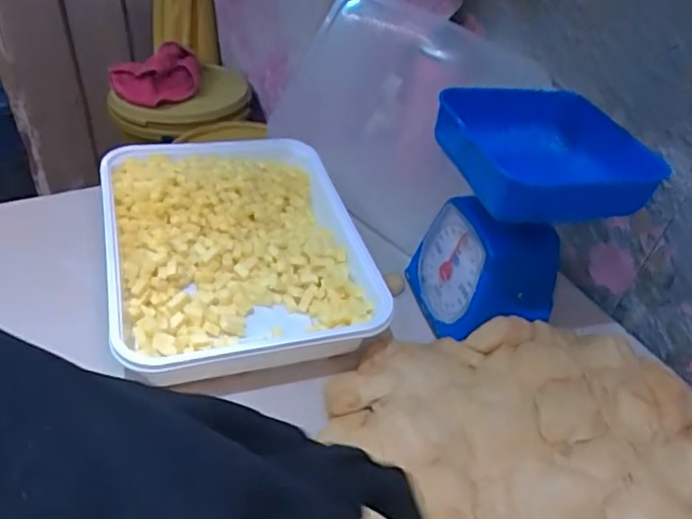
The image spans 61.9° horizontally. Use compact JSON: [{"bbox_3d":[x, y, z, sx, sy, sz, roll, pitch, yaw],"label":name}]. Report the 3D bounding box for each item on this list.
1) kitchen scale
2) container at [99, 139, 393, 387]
[{"bbox_3d":[0.143,-0.034,0.521,0.140,0.192,0.130,-4,43,-12],"label":"kitchen scale"},{"bbox_3d":[-0.105,-0.010,0.565,0.234,0.061,0.301,-8,45,-17],"label":"container"}]

